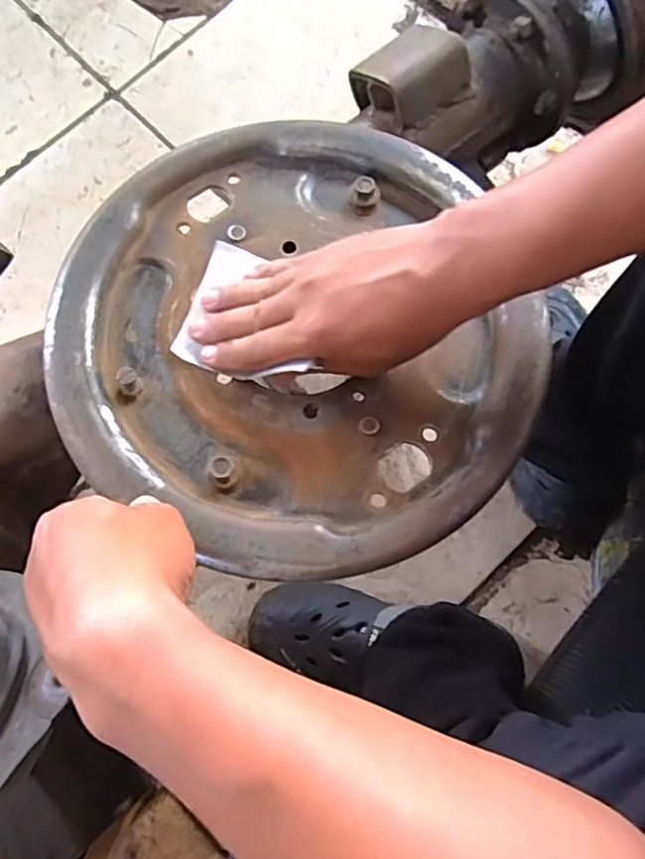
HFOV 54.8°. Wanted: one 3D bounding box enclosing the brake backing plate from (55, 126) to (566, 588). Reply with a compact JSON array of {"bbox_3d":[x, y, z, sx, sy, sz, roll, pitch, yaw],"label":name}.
[{"bbox_3d":[-0.012,-0.065,0.383,0.286,0.034,0.280,0,77,1],"label":"brake backing plate"}]

